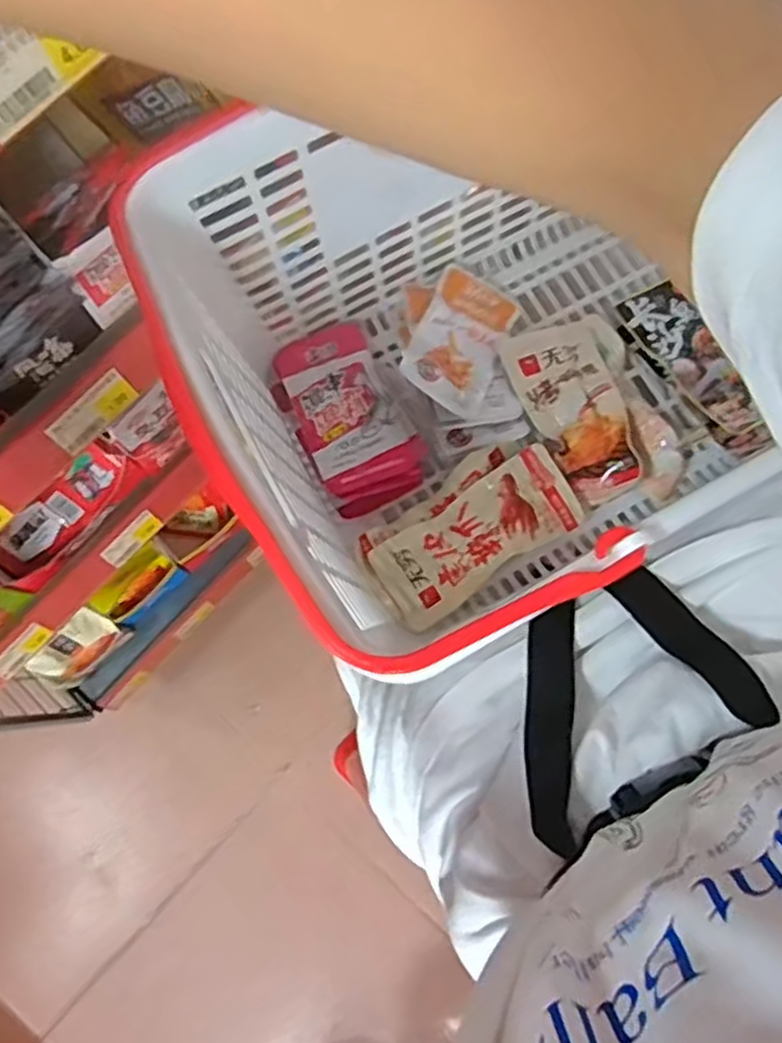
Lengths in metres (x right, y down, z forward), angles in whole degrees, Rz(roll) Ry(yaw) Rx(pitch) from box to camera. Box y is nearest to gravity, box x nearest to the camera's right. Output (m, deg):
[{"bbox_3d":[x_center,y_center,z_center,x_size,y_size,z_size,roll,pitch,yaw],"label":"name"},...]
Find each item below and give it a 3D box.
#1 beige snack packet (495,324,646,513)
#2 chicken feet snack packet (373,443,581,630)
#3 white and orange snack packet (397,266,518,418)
[{"bbox_3d":[0.135,-0.082,0.575,0.068,0.020,0.135,-19,80,-5],"label":"beige snack packet"},{"bbox_3d":[0.063,0.009,0.556,0.151,0.013,0.065,-33,81,-7],"label":"chicken feet snack packet"},{"bbox_3d":[0.051,-0.133,0.578,0.062,0.012,0.116,30,65,-7],"label":"white and orange snack packet"}]

